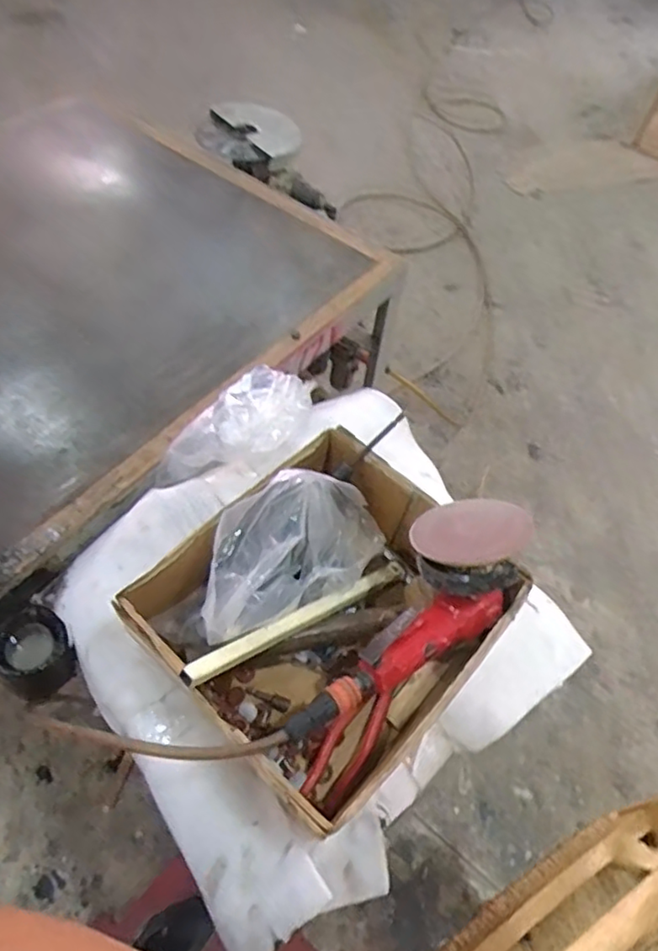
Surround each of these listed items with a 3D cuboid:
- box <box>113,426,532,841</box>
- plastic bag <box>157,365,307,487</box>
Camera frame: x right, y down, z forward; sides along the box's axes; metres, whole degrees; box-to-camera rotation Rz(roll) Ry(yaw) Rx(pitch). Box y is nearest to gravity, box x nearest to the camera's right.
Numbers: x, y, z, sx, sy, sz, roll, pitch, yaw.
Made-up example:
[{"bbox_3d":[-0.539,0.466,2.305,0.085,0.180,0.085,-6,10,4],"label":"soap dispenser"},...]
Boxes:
[{"bbox_3d":[0.001,0.140,0.651,0.320,0.135,0.291,-40,71,-22],"label":"box"},{"bbox_3d":[-0.113,-0.073,0.843,0.116,0.074,0.246,36,59,18],"label":"plastic bag"}]

